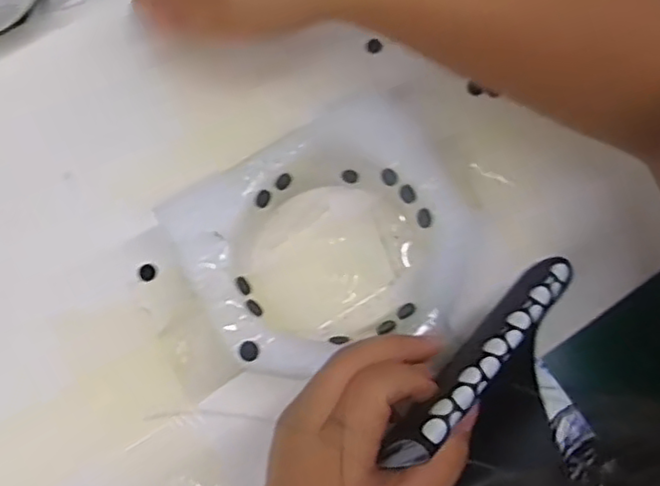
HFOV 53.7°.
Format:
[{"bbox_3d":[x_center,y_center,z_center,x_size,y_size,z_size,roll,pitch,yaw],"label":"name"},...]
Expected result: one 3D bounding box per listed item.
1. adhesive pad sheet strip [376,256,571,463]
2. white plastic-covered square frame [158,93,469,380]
[{"bbox_3d":[0.066,0.046,0.273,0.023,0.006,0.128,28,50,29],"label":"adhesive pad sheet strip"},{"bbox_3d":[0.003,0.003,0.352,0.146,0.038,0.127,-28,74,-9],"label":"white plastic-covered square frame"}]

